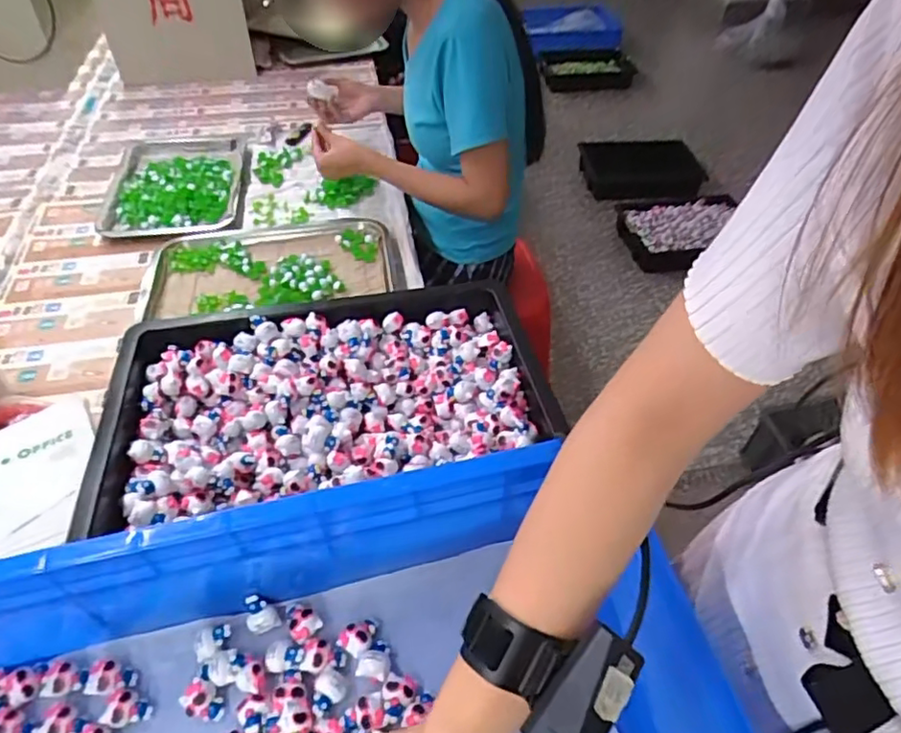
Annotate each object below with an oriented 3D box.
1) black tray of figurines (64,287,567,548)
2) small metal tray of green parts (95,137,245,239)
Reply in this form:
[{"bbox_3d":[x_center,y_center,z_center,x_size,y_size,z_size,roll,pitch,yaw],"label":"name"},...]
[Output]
[{"bbox_3d":[-0.131,0.035,0.670,0.463,0.062,0.261,-10,48,-10],"label":"black tray of figurines"},{"bbox_3d":[-0.485,-0.332,1.076,0.216,0.027,0.346,-7,47,-8],"label":"small metal tray of green parts"}]

